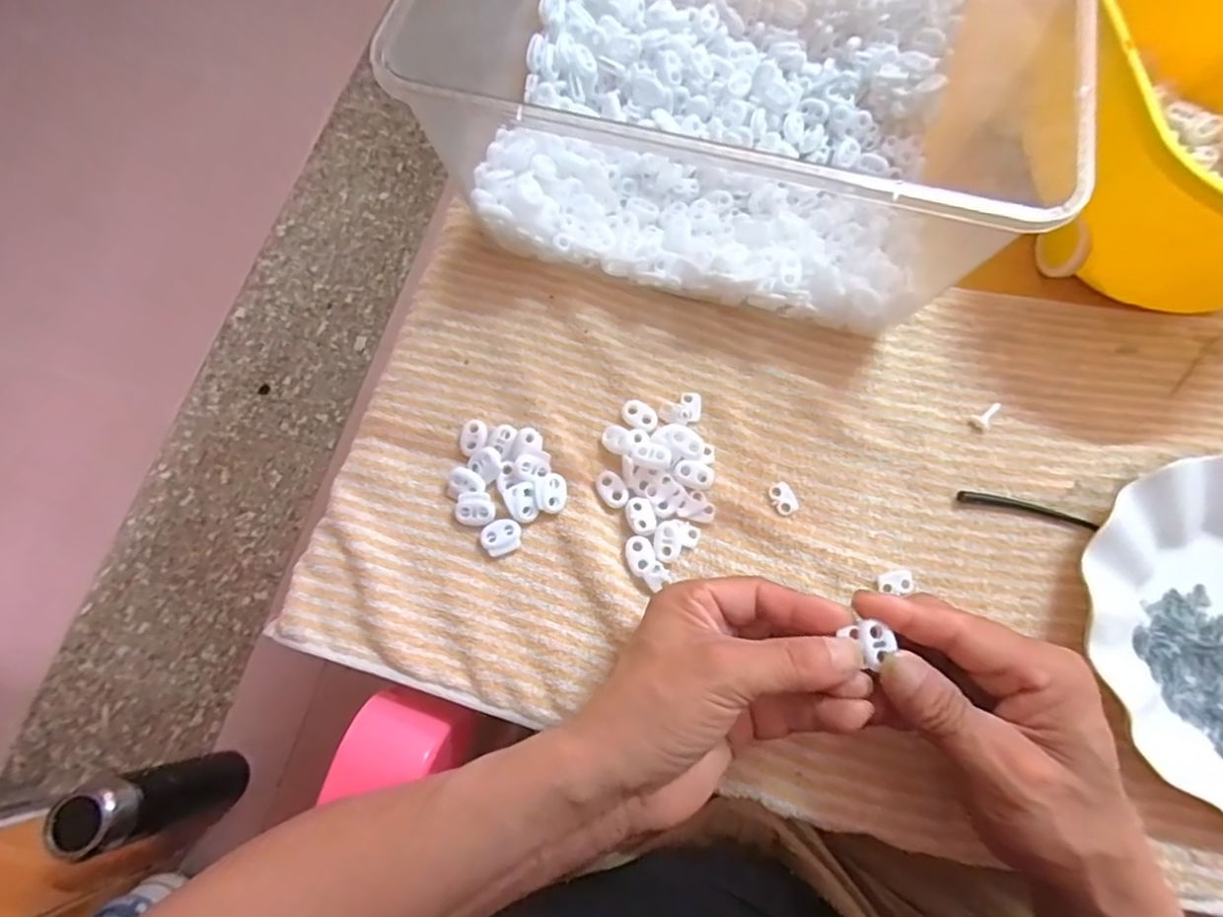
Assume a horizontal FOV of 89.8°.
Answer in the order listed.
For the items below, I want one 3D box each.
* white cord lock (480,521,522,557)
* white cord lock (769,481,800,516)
[{"bbox_3d":[-0.061,0.044,0.341,0.021,0.007,0.017,-18,73,-6],"label":"white cord lock"},{"bbox_3d":[0.098,0.023,0.348,0.013,0.004,0.018,-31,74,-9],"label":"white cord lock"}]

